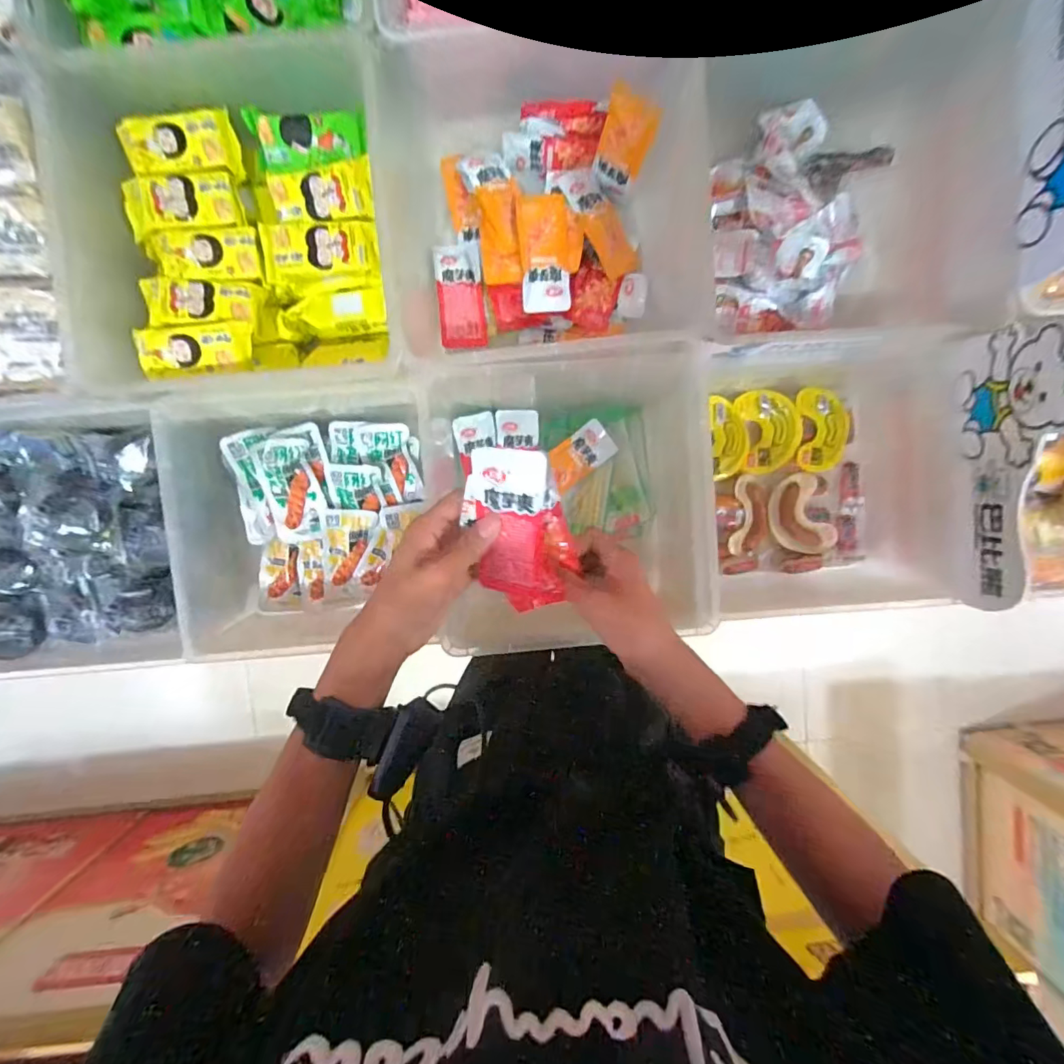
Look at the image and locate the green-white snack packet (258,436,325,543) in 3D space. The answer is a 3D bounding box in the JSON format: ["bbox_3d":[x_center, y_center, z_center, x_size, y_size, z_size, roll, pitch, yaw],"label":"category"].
[{"bbox_3d":[-0.303,-0.052,0.628,0.063,0.018,0.132,-3,110,-1],"label":"green-white snack packet"}]

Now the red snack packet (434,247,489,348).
[{"bbox_3d":[-0.082,-0.269,0.570,0.051,0.015,0.113,-5,95,-1],"label":"red snack packet"}]

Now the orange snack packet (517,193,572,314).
[{"bbox_3d":[0.014,-0.308,0.540,0.051,0.021,0.122,-4,95,-1],"label":"orange snack packet"}]

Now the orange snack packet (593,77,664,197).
[{"bbox_3d":[0.094,-0.393,0.503,0.052,0.087,0.016,32,71,1],"label":"orange snack packet"}]

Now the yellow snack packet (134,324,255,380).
[{"bbox_3d":[-0.329,-0.178,0.485,0.100,0.014,0.046,-7,97,-7],"label":"yellow snack packet"}]

